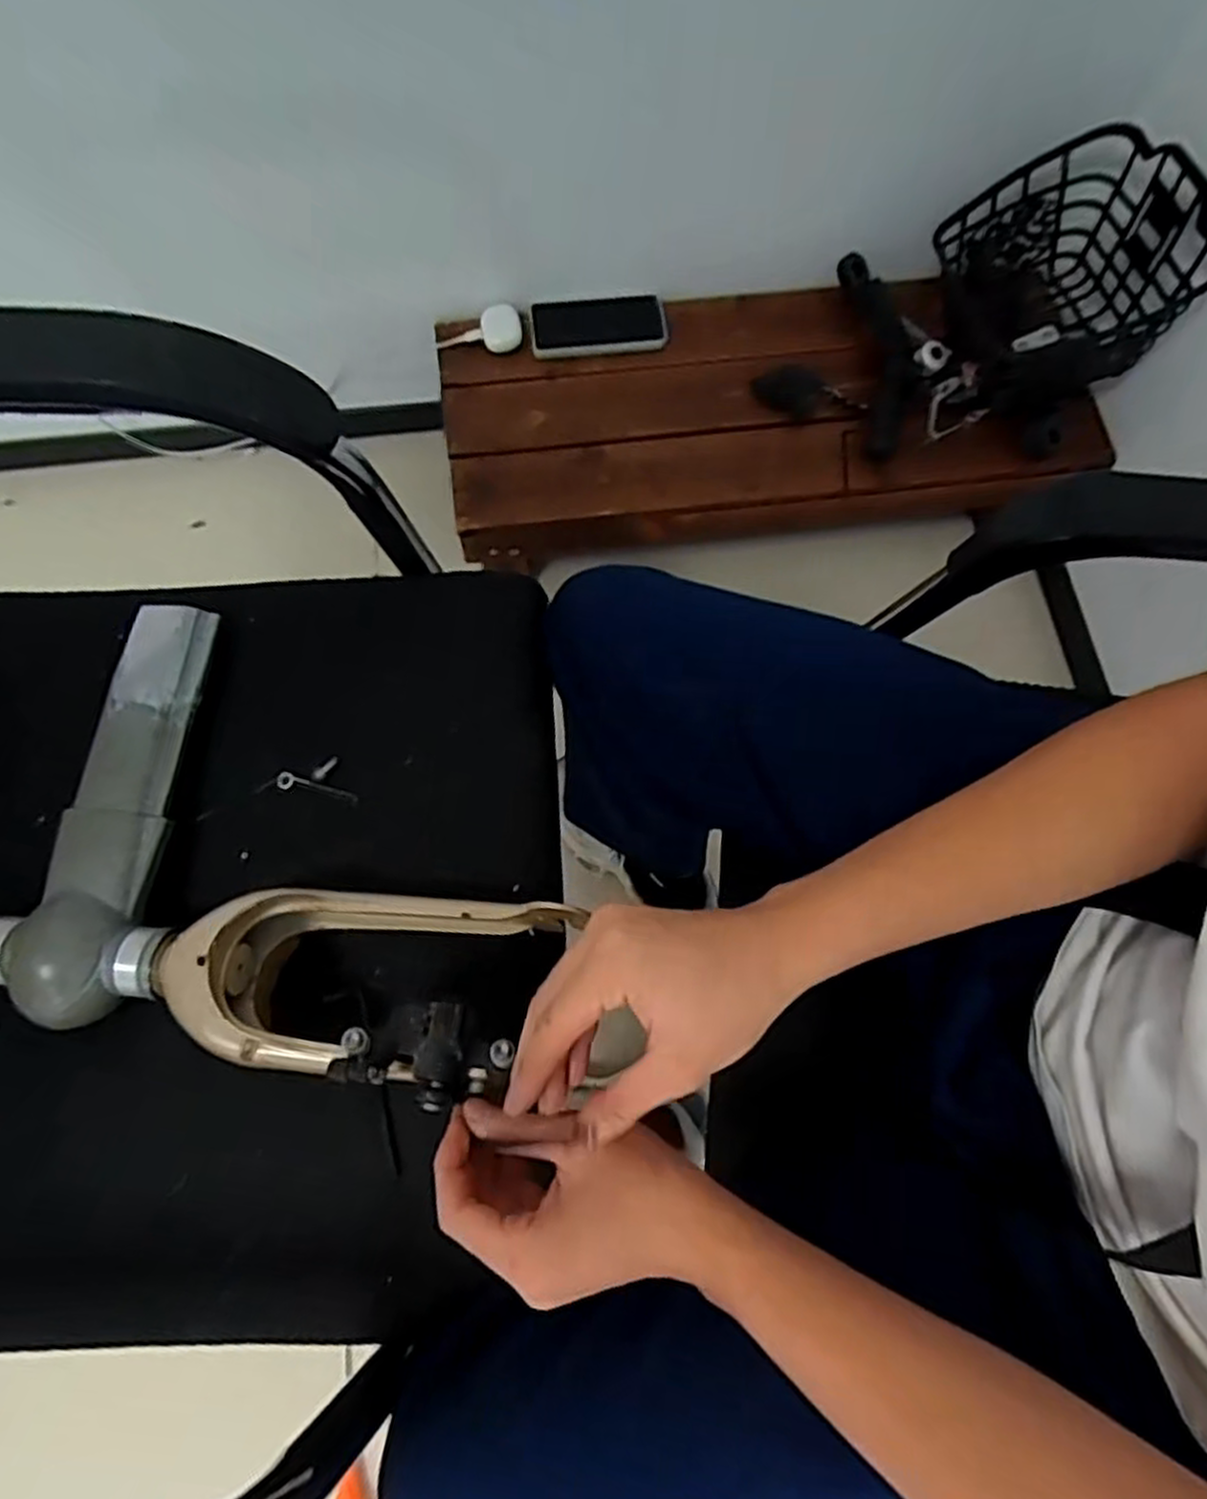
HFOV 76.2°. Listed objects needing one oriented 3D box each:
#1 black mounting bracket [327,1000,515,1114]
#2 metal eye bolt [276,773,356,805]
[{"bbox_3d":[-0.090,0.153,0.386,0.083,0.027,0.049,9,72,2],"label":"black mounting bracket"},{"bbox_3d":[-0.187,0.026,0.503,0.053,0.005,0.010,14,72,3],"label":"metal eye bolt"}]

